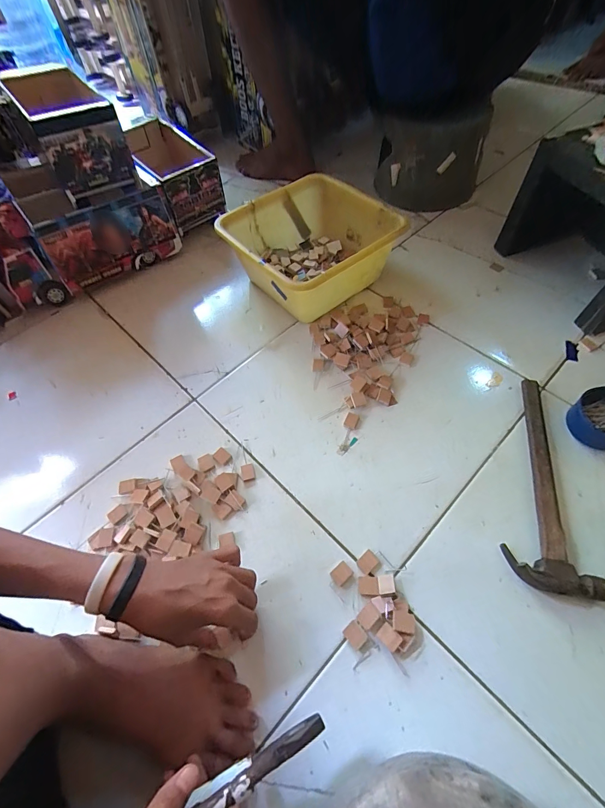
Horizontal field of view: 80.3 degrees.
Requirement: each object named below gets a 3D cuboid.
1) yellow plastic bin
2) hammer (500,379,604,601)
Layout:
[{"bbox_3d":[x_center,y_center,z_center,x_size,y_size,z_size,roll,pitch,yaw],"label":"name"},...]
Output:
[{"bbox_3d":[0.013,-0.299,0.696,0.267,0.126,0.284,-37,63,-18],"label":"yellow plastic bin"},{"bbox_3d":[0.331,0.094,0.487,0.103,0.029,0.296,12,60,11],"label":"hammer"}]

